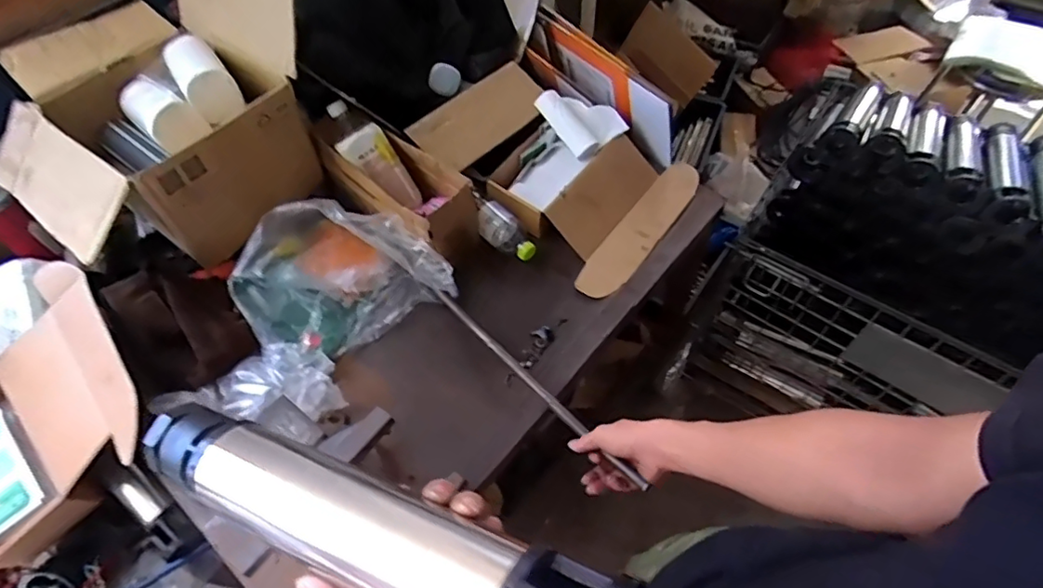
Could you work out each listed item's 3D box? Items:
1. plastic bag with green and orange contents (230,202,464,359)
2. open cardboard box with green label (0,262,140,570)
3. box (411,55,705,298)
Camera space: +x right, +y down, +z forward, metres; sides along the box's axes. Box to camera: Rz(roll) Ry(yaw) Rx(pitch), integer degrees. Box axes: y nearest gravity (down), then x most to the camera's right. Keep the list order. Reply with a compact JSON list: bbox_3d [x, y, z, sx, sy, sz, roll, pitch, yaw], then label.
[{"bbox_3d":[-0.286,-0.037,0.873,0.289,0.169,0.220,-33,61,-19],"label":"plastic bag with green and orange contents"},{"bbox_3d":[-0.681,0.181,0.787,0.307,0.165,0.325,-34,61,-19],"label":"open cardboard box with green label"},{"bbox_3d":[0.077,-0.243,1.019,0.444,0.163,0.342,39,65,24],"label":"box"}]

